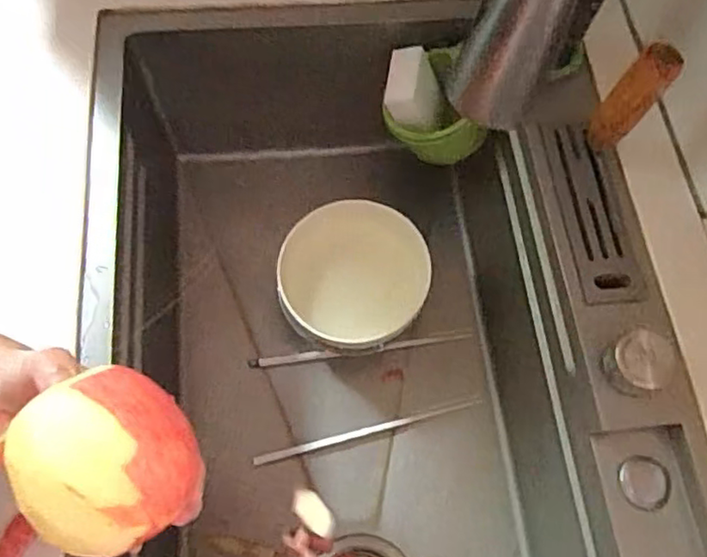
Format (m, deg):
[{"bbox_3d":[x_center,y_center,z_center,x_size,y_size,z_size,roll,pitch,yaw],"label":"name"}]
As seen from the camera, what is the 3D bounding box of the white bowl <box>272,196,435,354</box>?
[{"bbox_3d":[-0.001,0.004,0.665,0.148,0.097,0.141,1,67,-3],"label":"white bowl"}]

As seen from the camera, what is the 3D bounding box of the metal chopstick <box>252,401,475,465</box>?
[{"bbox_3d":[0.016,0.156,0.652,0.236,0.005,0.010,-12,68,-8],"label":"metal chopstick"}]

